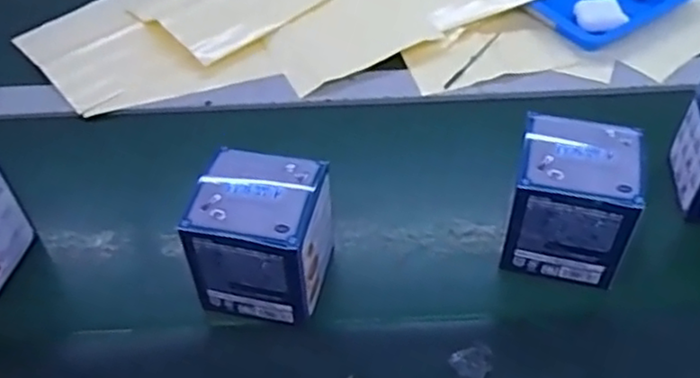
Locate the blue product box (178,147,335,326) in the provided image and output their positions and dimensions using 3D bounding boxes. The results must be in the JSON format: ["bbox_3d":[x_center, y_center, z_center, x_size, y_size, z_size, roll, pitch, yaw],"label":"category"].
[{"bbox_3d":[-0.061,0.033,0.475,0.082,0.091,0.081,8,50,11],"label":"blue product box"}]

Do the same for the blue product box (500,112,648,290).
[{"bbox_3d":[0.162,0.007,0.493,0.081,0.091,0.075,10,50,12],"label":"blue product box"}]

